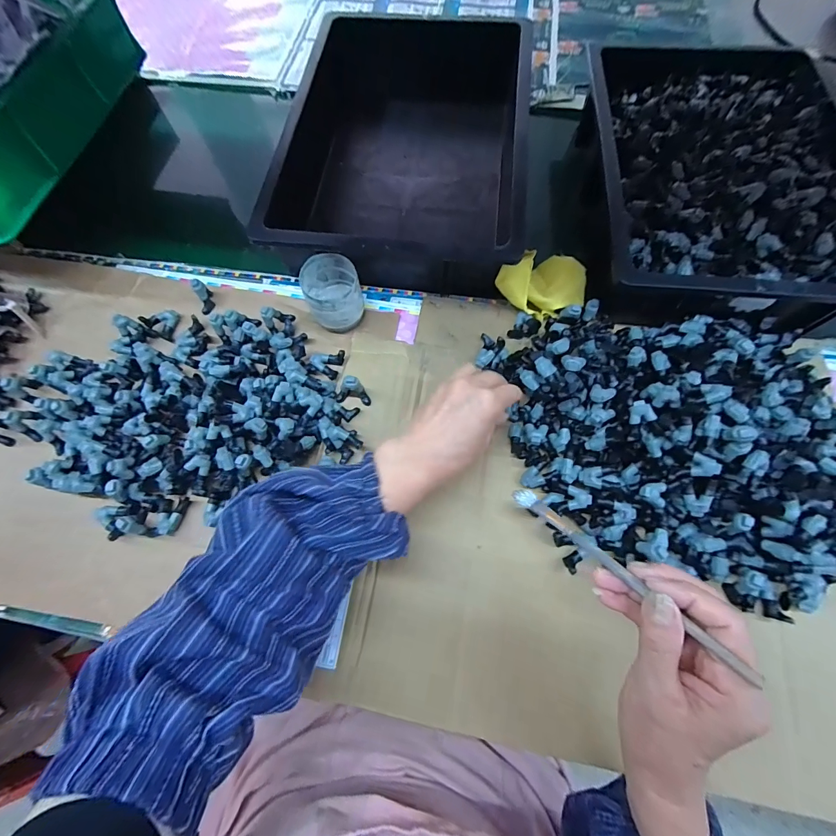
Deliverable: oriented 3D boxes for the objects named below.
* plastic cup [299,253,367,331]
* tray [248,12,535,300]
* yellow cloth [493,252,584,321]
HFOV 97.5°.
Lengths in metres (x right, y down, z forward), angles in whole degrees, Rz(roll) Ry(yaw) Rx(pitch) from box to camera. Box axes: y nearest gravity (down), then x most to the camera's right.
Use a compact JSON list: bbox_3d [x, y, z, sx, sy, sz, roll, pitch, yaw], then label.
[{"bbox_3d":[-0.100,-0.147,0.437,0.062,0.068,0.062,-1,71,2],"label":"plastic cup"},{"bbox_3d":[-0.012,-0.363,0.507,0.326,0.084,0.412,6,70,4],"label":"tray"},{"bbox_3d":[0.157,-0.162,0.440,0.104,0.055,0.082,-34,74,-9],"label":"yellow cloth"}]

